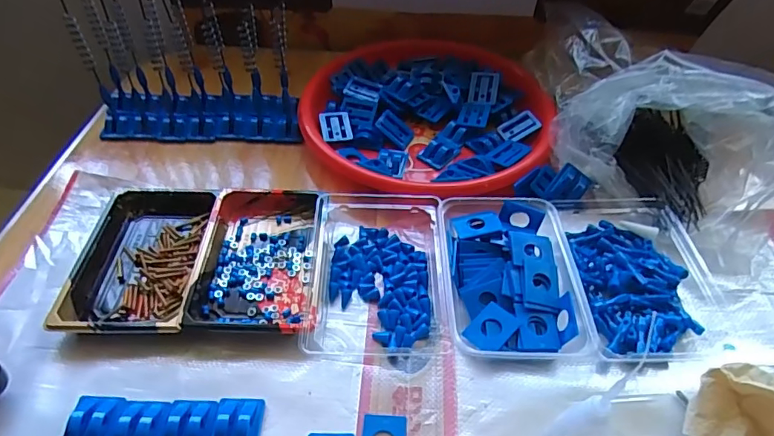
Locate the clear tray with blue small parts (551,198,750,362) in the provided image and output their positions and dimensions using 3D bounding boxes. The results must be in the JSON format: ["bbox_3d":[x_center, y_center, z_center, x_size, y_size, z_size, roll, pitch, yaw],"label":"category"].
[{"bbox_3d":[0.232,0.042,0.448,0.128,0.033,0.177,-2,47,-3],"label":"clear tray with blue small parts"}]

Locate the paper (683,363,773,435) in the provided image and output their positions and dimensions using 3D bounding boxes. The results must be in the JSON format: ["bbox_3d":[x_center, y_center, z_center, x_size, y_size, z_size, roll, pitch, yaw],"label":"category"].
[{"bbox_3d":[0.268,0.131,0.347,0.112,0.053,0.065,4,47,2],"label":"paper"}]

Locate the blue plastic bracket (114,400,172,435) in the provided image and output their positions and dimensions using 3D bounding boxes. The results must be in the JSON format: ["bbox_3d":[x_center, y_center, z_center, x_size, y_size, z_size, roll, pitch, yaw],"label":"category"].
[{"bbox_3d":[-0.175,0.149,0.348,0.036,0.014,0.045,1,47,0],"label":"blue plastic bracket"}]

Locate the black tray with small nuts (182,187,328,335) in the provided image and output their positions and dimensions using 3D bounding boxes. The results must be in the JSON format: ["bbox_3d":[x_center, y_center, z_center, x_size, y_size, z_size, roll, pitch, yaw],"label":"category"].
[{"bbox_3d":[-0.114,0.032,0.449,0.108,0.030,0.160,1,47,-1],"label":"black tray with small nuts"}]

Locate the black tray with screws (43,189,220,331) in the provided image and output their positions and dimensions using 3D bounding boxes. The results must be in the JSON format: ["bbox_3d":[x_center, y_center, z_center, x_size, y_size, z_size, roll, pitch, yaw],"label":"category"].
[{"bbox_3d":[-0.222,0.033,0.452,0.108,0.022,0.166,1,47,-1],"label":"black tray with screws"}]

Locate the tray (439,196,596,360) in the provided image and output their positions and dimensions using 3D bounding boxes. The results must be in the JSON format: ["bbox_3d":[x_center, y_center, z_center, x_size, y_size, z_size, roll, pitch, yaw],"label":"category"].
[{"bbox_3d":[0.105,0.046,0.437,0.107,0.034,0.157,1,47,-1],"label":"tray"}]

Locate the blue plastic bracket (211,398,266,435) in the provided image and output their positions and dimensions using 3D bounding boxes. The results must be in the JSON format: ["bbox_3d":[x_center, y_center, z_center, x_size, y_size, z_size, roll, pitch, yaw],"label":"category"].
[{"bbox_3d":[-0.108,0.150,0.355,0.033,0.016,0.045,1,47,0],"label":"blue plastic bracket"}]

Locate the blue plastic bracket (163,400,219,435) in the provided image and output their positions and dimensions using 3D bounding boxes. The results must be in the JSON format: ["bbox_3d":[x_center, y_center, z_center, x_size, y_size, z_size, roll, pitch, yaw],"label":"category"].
[{"bbox_3d":[-0.141,0.149,0.350,0.035,0.013,0.043,2,47,0],"label":"blue plastic bracket"}]

